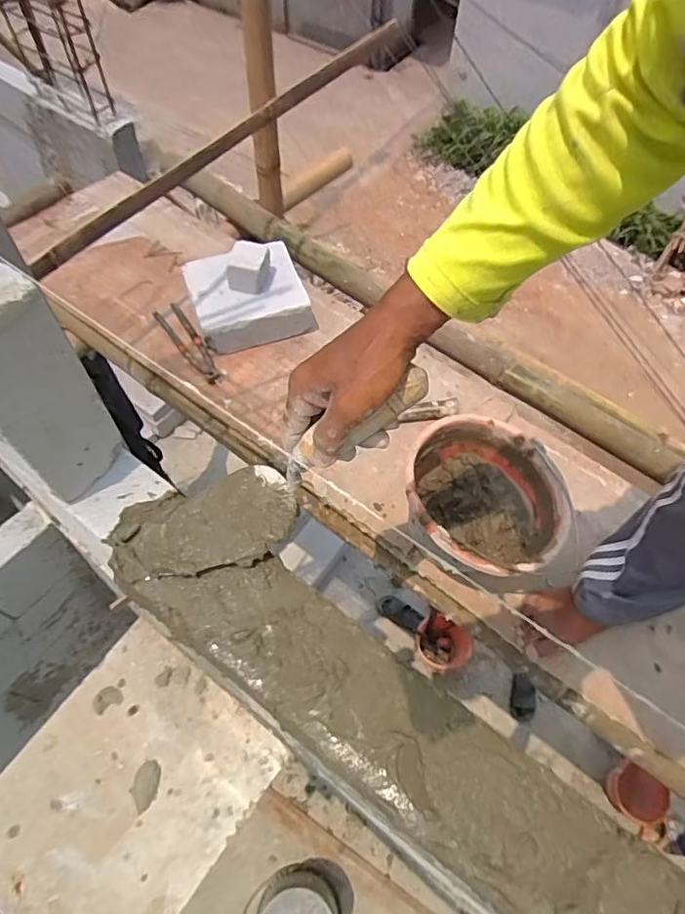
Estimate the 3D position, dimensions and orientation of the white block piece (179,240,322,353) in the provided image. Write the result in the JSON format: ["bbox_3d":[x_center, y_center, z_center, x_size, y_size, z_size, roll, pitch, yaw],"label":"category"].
[{"bbox_3d":[-0.186,-0.327,1.103,0.223,0.145,0.196,-18,62,-12],"label":"white block piece"}]

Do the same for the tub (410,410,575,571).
[{"bbox_3d":[0.213,0.074,0.842,0.223,0.135,0.231,1,59,-2],"label":"tub"}]

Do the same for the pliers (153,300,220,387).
[{"bbox_3d":[-0.301,-0.223,1.092,0.052,0.014,0.226,-31,65,-19],"label":"pliers"}]

